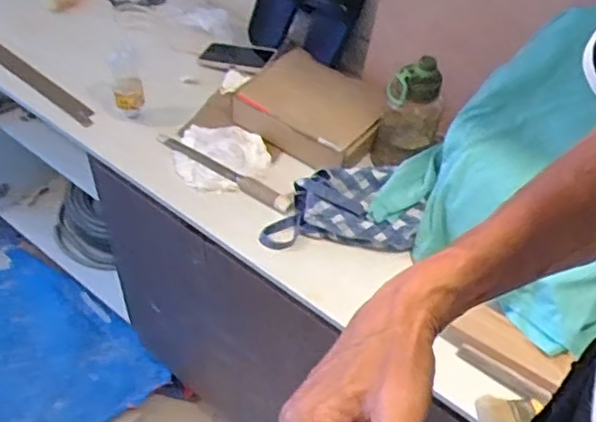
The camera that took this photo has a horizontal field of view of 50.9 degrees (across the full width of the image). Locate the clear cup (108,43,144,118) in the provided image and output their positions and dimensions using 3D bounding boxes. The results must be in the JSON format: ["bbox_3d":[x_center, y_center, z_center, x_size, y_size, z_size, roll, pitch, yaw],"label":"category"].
[{"bbox_3d":[-0.346,-0.253,1.265,0.061,0.155,0.053,-9,51,-11],"label":"clear cup"}]

